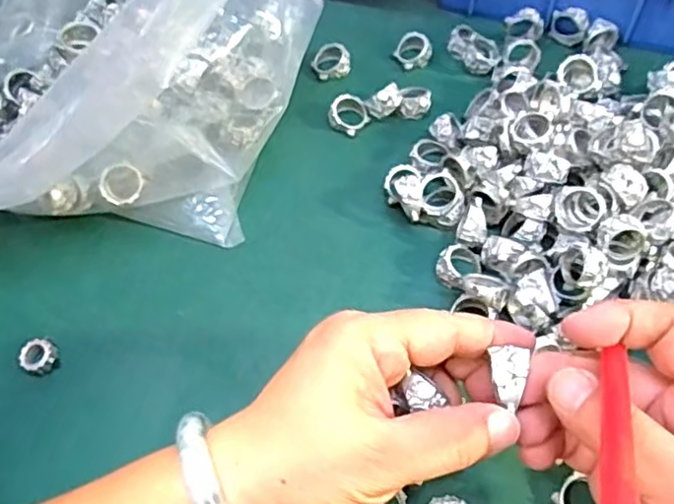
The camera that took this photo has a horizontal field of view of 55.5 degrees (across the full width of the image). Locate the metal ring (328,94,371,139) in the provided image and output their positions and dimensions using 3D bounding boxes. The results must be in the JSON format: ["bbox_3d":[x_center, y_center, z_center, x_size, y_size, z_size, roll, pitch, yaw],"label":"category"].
[{"bbox_3d":[0.008,-0.090,0.416,0.023,0.013,0.023,-1,58,1],"label":"metal ring"}]

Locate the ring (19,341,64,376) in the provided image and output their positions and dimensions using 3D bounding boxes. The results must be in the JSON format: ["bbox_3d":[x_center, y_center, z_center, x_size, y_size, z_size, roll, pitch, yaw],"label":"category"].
[{"bbox_3d":[-0.151,0.054,0.325,0.018,0.010,0.016,-30,62,-16],"label":"ring"}]

